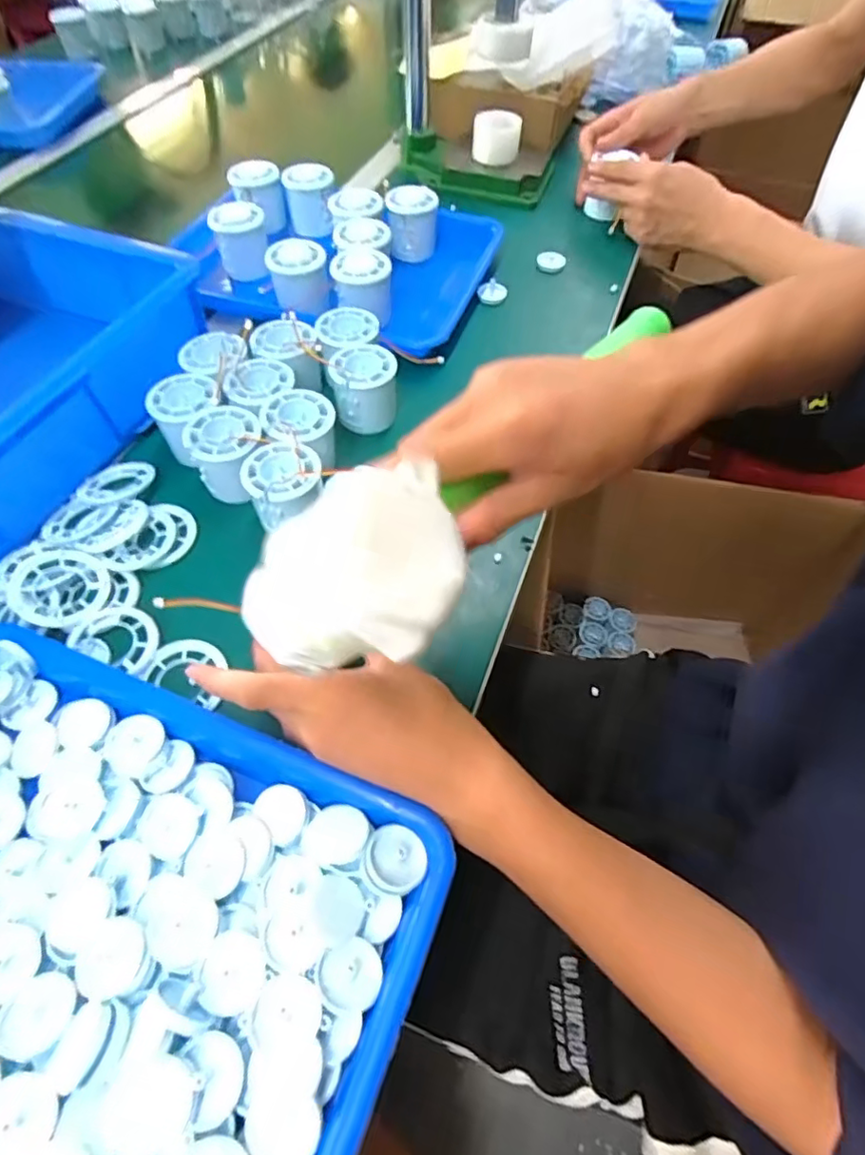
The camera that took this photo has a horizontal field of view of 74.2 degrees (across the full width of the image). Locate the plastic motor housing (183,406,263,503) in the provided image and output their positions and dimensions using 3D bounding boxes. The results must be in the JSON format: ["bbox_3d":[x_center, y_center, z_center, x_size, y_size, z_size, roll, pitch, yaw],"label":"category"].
[{"bbox_3d":[-0.156,-0.093,0.442,0.056,0.051,0.058,0,51,0],"label":"plastic motor housing"}]

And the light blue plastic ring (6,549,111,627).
[{"bbox_3d":[-0.260,0.006,0.395,0.068,0.011,0.058,8,57,5],"label":"light blue plastic ring"}]

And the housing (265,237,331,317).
[{"bbox_3d":[-0.131,-0.294,0.562,0.055,0.048,0.058,0,57,0],"label":"housing"}]

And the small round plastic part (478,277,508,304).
[{"bbox_3d":[0.064,-0.307,0.615,0.030,0.013,0.028,0,57,0],"label":"small round plastic part"}]

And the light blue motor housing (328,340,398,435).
[{"bbox_3d":[-0.058,-0.162,0.496,0.055,0.058,0.053,-10,52,-9],"label":"light blue motor housing"}]

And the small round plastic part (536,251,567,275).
[{"bbox_3d":[0.136,-0.363,0.658,0.034,0.010,0.034,11,57,8],"label":"small round plastic part"}]

